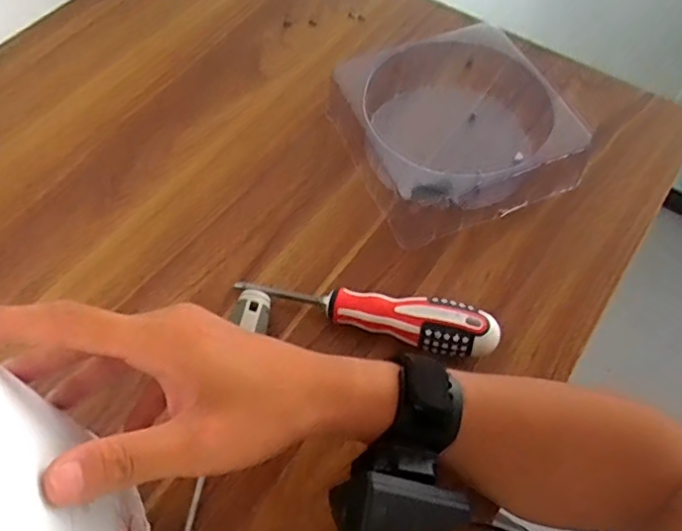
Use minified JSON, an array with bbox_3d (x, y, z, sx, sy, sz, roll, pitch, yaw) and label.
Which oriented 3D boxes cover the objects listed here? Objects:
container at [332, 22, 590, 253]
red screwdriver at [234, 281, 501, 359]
[{"bbox_3d":[0.095,-0.121,0.477,0.172,0.055,0.171,-22,62,-13],"label":"container"},{"bbox_3d":[0.016,0.037,0.388,0.176,0.041,0.034,8,59,4],"label":"red screwdriver"}]

